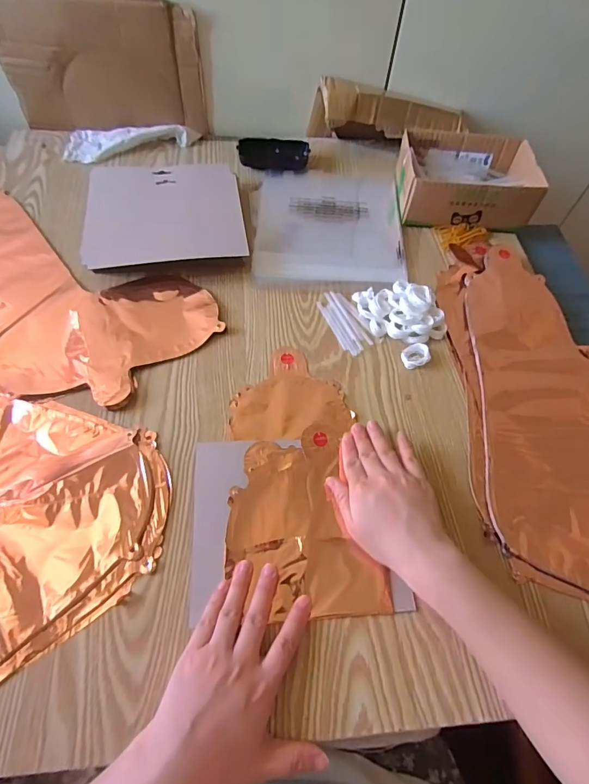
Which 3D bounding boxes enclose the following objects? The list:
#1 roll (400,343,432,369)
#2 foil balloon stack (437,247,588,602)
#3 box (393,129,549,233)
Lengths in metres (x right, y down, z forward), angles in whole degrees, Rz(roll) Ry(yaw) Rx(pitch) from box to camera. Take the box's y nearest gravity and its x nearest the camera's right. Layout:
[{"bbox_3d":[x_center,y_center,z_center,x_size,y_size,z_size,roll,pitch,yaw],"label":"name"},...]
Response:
[{"bbox_3d":[0.140,-0.043,0.484,0.031,0.012,0.027,-22,64,-14],"label":"roll"},{"bbox_3d":[0.289,0.009,0.457,0.211,0.017,0.428,1,61,-2],"label":"foil balloon stack"},{"bbox_3d":[0.249,-0.311,0.611,0.187,0.061,0.143,6,61,1],"label":"box"}]

